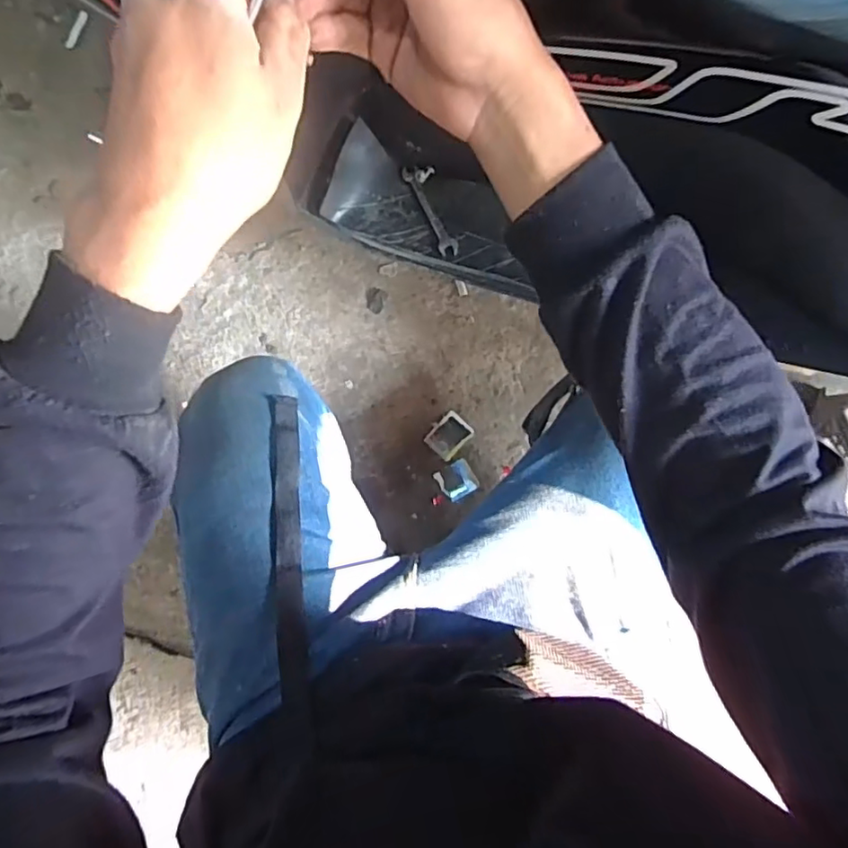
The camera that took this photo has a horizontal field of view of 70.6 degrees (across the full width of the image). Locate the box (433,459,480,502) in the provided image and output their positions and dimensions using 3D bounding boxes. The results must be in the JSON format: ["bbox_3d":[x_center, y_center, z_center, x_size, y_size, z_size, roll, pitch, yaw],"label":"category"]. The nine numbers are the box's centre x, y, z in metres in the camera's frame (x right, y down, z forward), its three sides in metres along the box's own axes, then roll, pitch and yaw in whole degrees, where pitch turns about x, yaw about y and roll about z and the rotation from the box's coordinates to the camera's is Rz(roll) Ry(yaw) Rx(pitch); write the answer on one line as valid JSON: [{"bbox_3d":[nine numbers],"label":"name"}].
[{"bbox_3d":[0.046,0.077,0.824,0.049,0.013,0.049,-31,82,-2],"label":"box"}]

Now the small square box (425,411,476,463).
[{"bbox_3d":[0.035,0.015,0.837,0.048,0.008,0.061,43,86,7],"label":"small square box"}]

